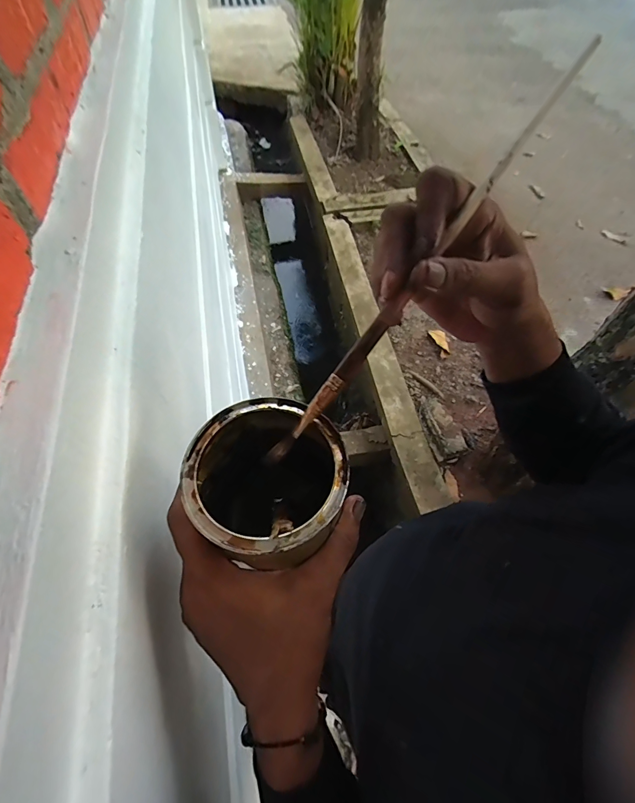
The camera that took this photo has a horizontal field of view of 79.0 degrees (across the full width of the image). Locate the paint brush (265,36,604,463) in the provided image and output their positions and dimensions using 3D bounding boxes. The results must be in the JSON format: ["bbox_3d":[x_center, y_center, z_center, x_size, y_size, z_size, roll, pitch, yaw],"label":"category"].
[{"bbox_3d":[0.066,-0.082,0.235,0.010,0.012,0.306,40,96,21],"label":"paint brush"}]

